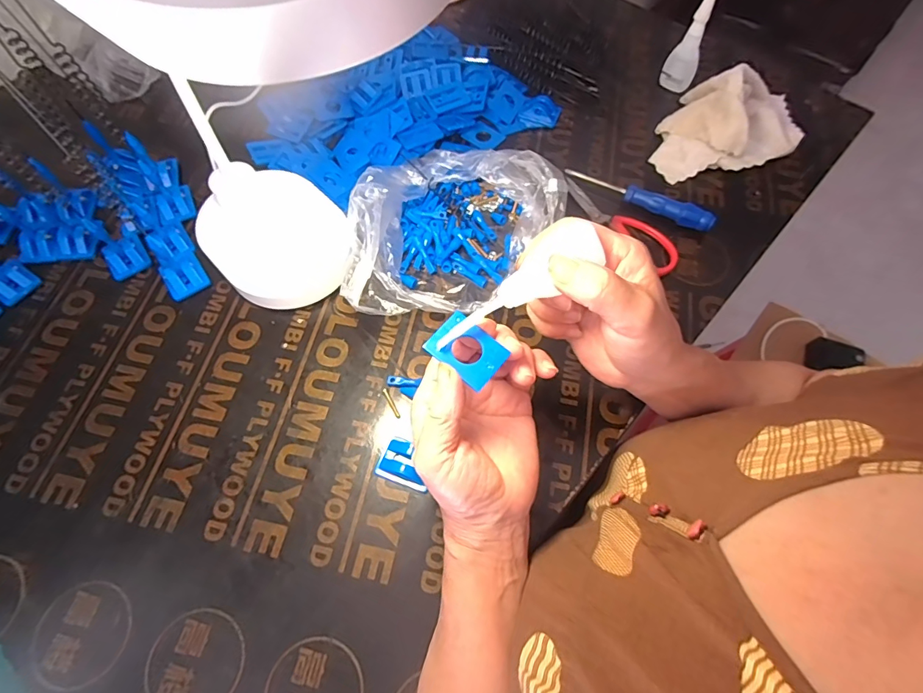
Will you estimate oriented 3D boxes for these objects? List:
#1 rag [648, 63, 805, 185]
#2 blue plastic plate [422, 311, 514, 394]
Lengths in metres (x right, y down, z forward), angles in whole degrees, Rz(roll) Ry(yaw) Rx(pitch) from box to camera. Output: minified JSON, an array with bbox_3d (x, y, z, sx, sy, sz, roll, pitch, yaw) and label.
[{"bbox_3d":[0.288,-0.245,0.473,0.173,0.061,0.107,-10,66,-5],"label":"rag"},{"bbox_3d":[0.003,0.001,0.257,0.041,0.007,0.030,40,67,10],"label":"blue plastic plate"}]

